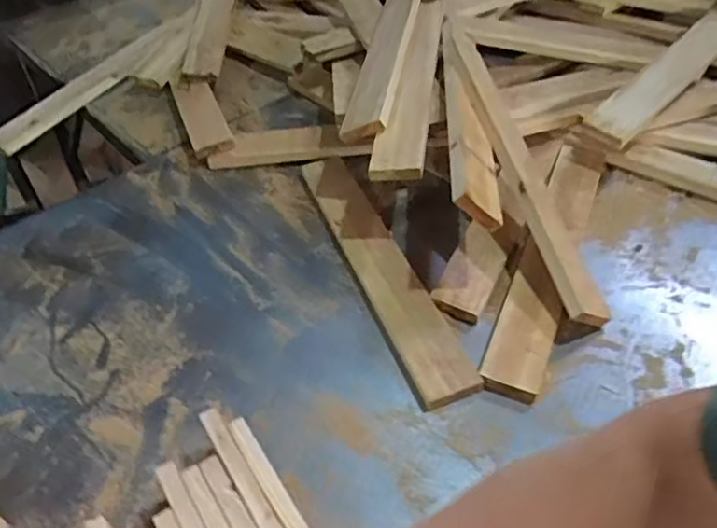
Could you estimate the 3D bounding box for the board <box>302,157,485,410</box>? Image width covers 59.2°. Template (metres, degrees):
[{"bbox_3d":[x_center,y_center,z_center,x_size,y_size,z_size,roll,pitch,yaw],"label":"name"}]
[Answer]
[{"bbox_3d":[0.026,-0.006,0.903,0.079,0.029,0.508,-16,45,-13],"label":"board"}]

